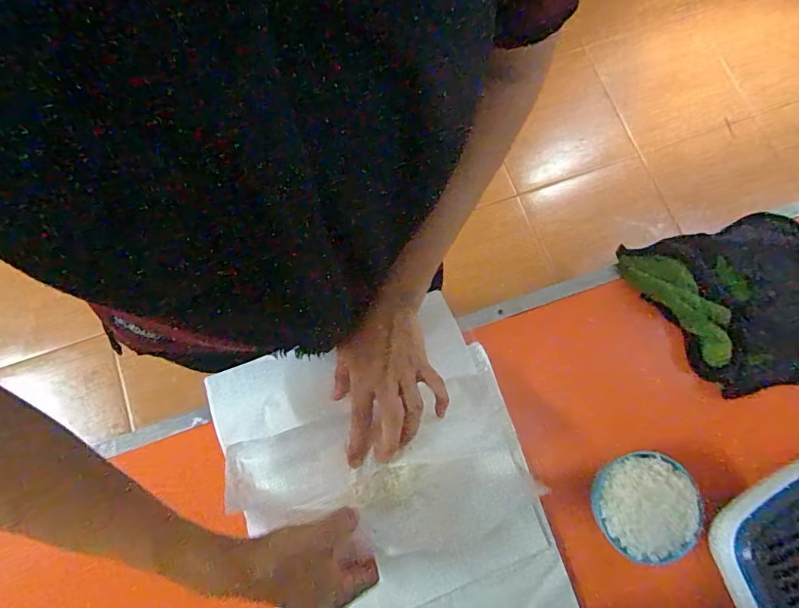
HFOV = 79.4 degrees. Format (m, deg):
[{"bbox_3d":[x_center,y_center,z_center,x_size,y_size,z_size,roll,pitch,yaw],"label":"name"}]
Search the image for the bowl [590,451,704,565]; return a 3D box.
[{"bbox_3d":[0.215,0.178,0.423,0.085,0.038,0.087,0,76,-1],"label":"bowl"}]

